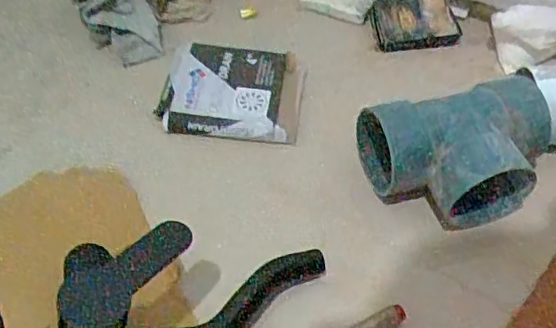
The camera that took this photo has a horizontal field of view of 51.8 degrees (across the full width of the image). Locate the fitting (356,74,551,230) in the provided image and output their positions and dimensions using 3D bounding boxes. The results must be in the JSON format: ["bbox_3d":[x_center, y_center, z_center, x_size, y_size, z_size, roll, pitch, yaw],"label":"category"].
[{"bbox_3d":[0.168,-0.006,0.518,0.164,0.080,0.107,-14,53,-12],"label":"fitting"}]

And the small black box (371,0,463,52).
[{"bbox_3d":[0.164,-0.174,0.697,0.097,0.024,0.078,-8,52,-7],"label":"small black box"}]

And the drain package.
[{"bbox_3d":[-0.047,-0.078,0.603,0.142,0.036,0.121,5,51,3],"label":"drain package"}]

